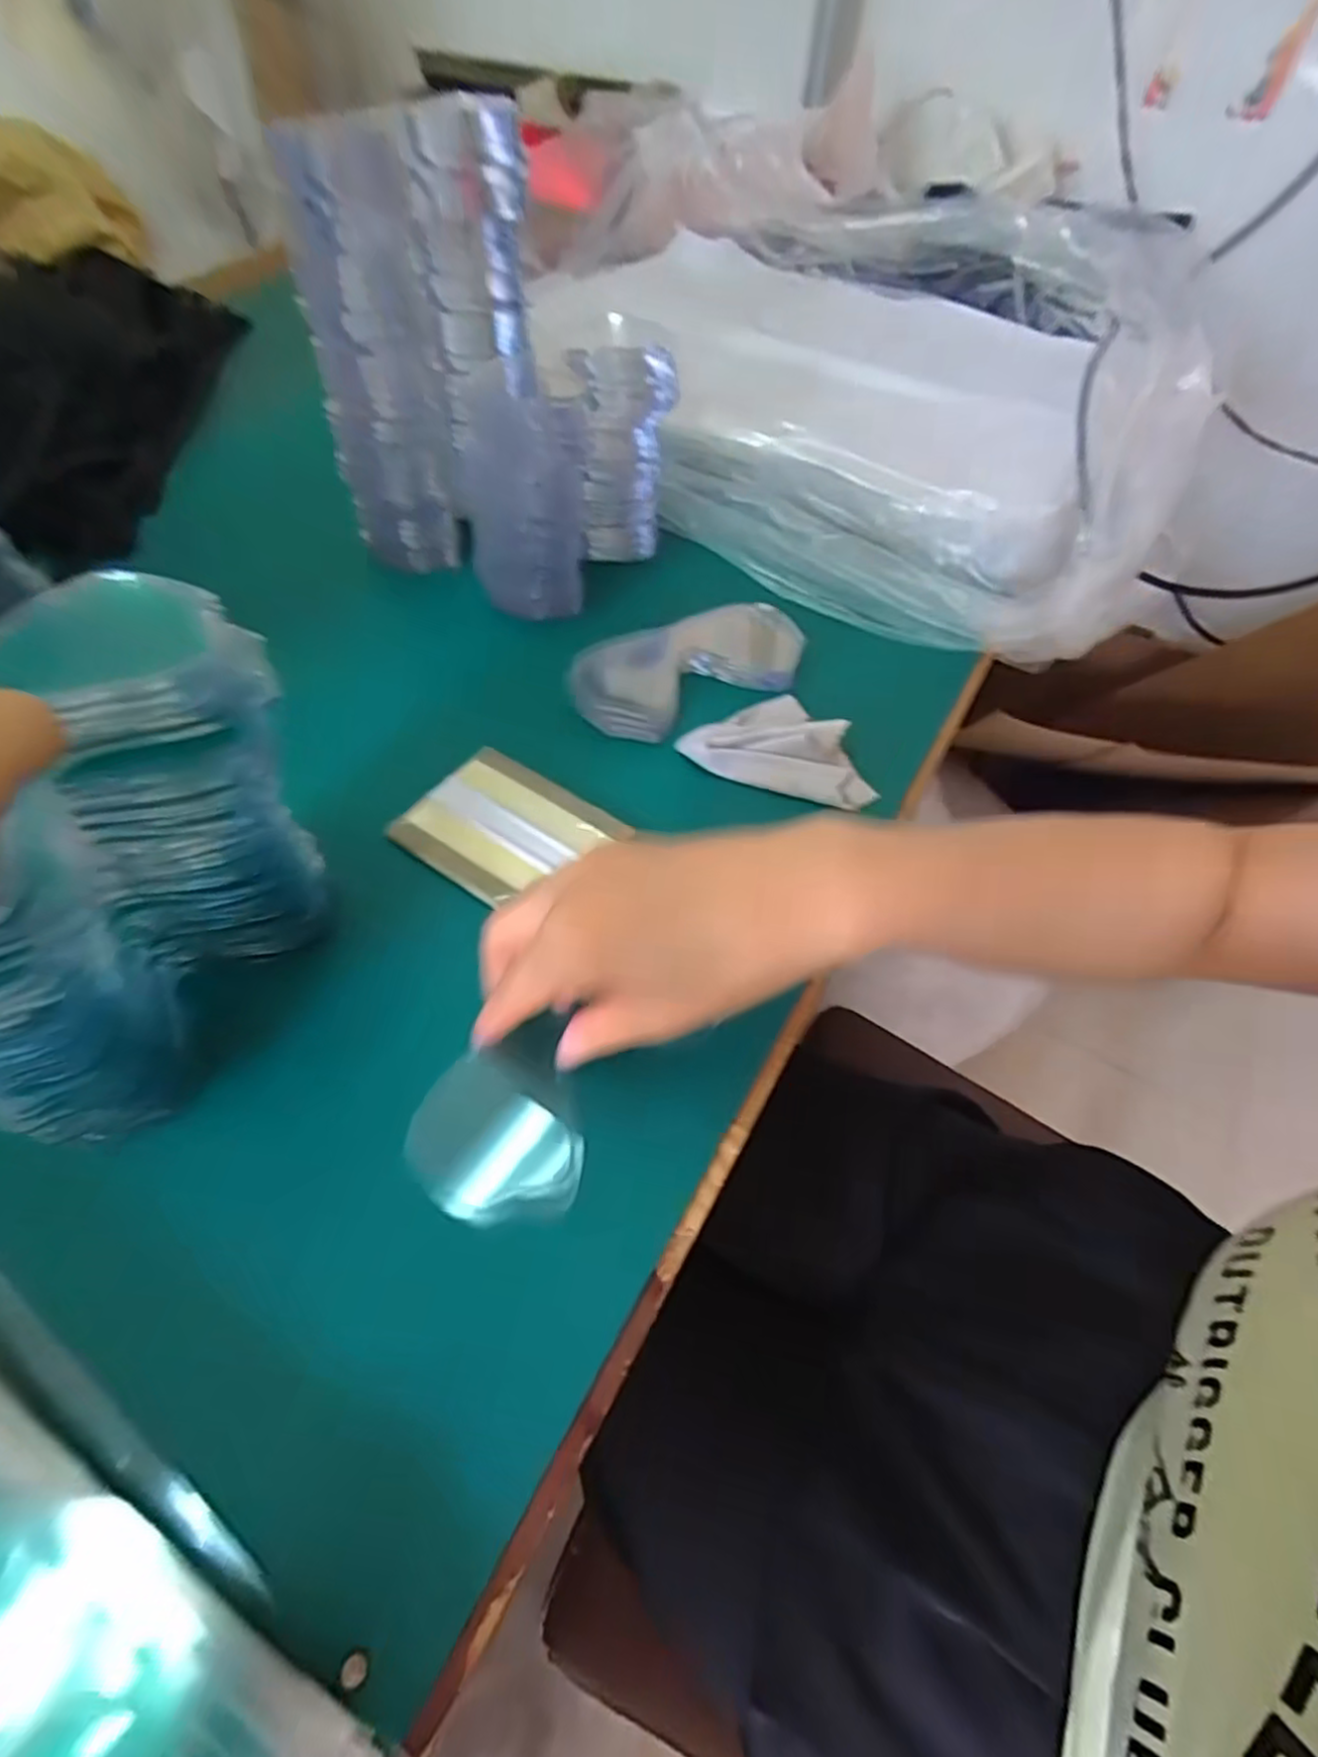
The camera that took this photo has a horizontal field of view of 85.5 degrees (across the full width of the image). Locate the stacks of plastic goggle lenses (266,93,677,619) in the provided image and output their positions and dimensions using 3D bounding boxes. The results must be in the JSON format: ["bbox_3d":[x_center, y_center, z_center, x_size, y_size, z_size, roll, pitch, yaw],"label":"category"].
[{"bbox_3d":[-0.098,-0.292,0.421,0.169,0.187,0.129,27,59,17],"label":"stacks of plastic goggle lenses"}]

